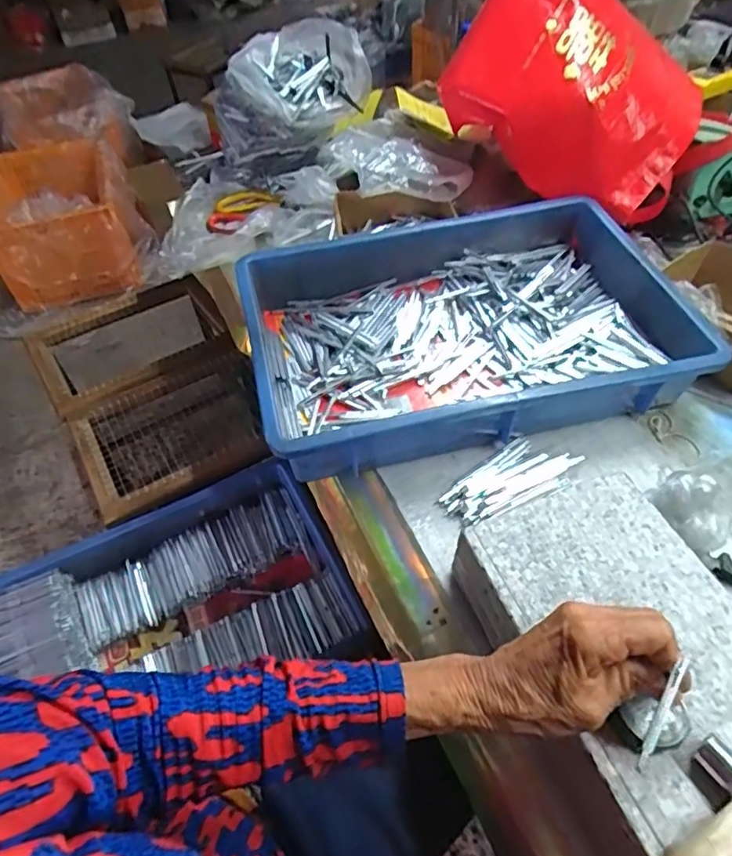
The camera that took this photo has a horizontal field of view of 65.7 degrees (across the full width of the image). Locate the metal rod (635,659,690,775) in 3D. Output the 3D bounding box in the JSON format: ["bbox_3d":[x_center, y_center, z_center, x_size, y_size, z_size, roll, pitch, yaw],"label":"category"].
[{"bbox_3d":[0.145,0.139,0.277,0.005,0.006,0.058,29,71,25],"label":"metal rod"}]

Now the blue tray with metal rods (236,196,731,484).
[{"bbox_3d":[0.099,-0.110,0.607,0.426,0.084,0.289,-13,51,-7],"label":"blue tray with metal rods"}]

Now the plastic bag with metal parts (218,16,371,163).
[{"bbox_3d":[-0.111,-0.494,0.867,0.203,0.158,0.147,-26,53,-17],"label":"plastic bag with metal parts"}]

